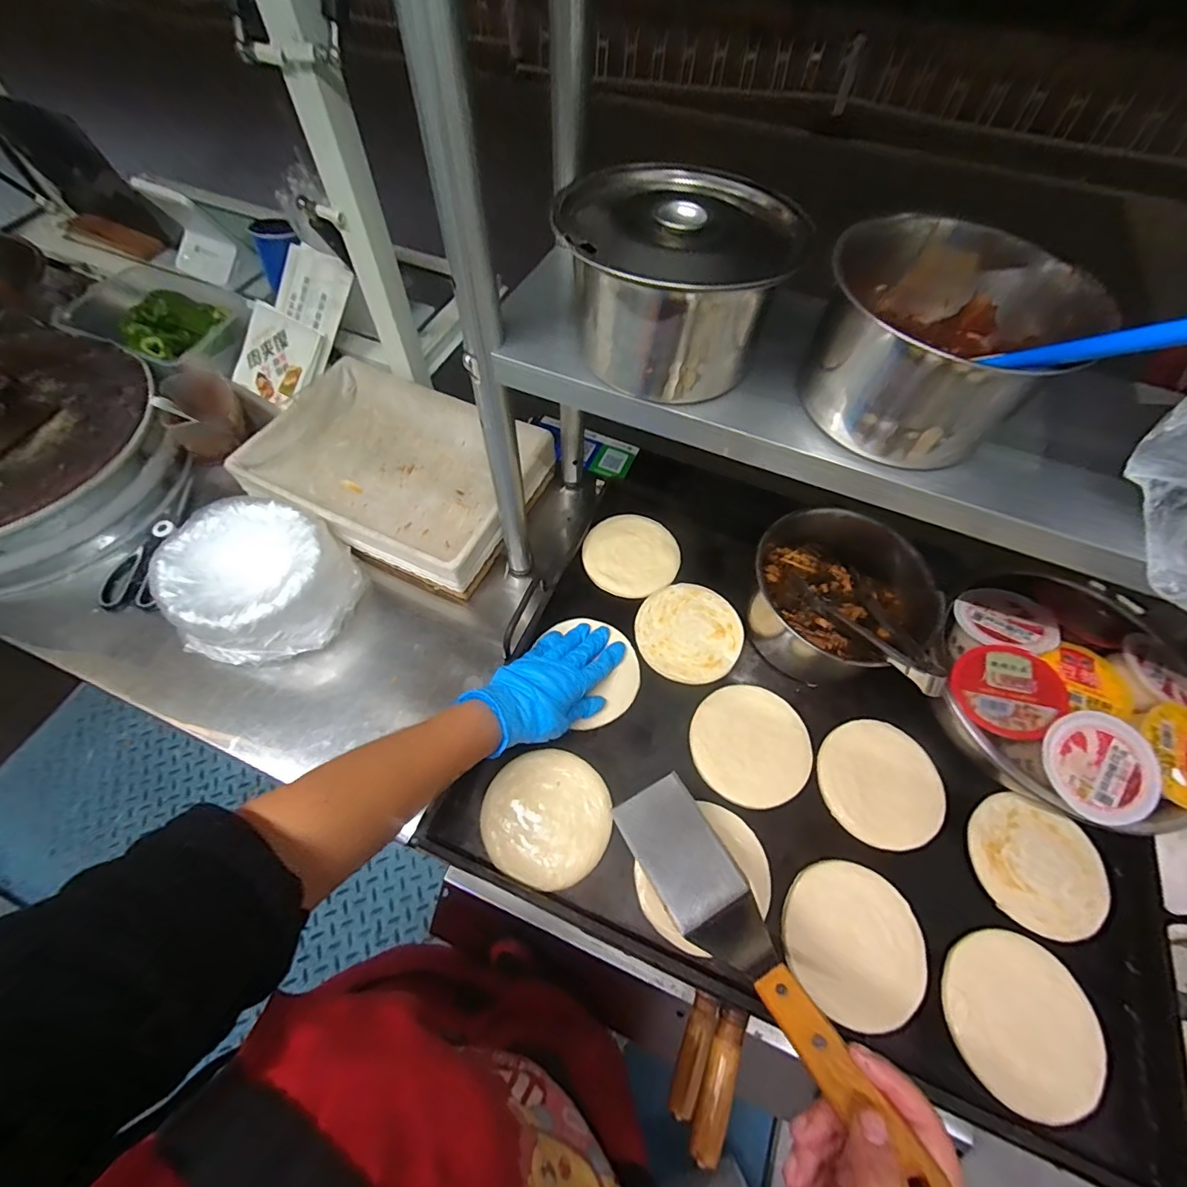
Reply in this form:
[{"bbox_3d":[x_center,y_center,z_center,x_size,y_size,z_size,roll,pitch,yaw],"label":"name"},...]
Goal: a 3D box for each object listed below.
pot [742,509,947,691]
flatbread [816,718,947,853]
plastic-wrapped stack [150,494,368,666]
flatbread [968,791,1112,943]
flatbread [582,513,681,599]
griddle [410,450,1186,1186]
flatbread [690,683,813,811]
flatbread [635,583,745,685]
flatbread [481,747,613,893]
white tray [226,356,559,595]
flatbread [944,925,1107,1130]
[{"bbox_3d":[0.267,0.011,0.553,0.190,0.114,0.154,26,63,13],"label":"pot"},{"bbox_3d":[0.298,0.196,0.521,0.120,0.005,0.120,0,60,-1],"label":"flatbread"},{"bbox_3d":[-0.378,-0.012,0.571,0.190,0.097,0.173,16,62,6],"label":"plastic-wrapped stack"},{"bbox_3d":[0.431,0.262,0.487,0.116,0.010,0.116,29,64,14],"label":"flatbread"},{"bbox_3d":[0.049,-0.051,0.643,0.123,0.011,0.116,0,63,1],"label":"flatbread"},{"bbox_3d":[0.250,0.130,0.560,0.670,0.063,0.576,21,62,11],"label":"griddle"},{"bbox_3d":[0.167,0.160,0.533,0.121,0.006,0.122,-2,59,3],"label":"flatbread"},{"bbox_3d":[0.113,0.044,0.593,0.120,0.008,0.123,0,60,-1],"label":"flatbread"},{"bbox_3d":[-0.045,0.217,0.491,0.122,0.007,0.119,0,60,-1],"label":"flatbread"},{"bbox_3d":[-0.270,-0.180,0.677,0.399,0.072,0.265,26,63,13],"label":"white tray"},{"bbox_3d":[0.366,0.365,0.428,0.116,0.010,0.123,0,60,-1],"label":"flatbread"}]

